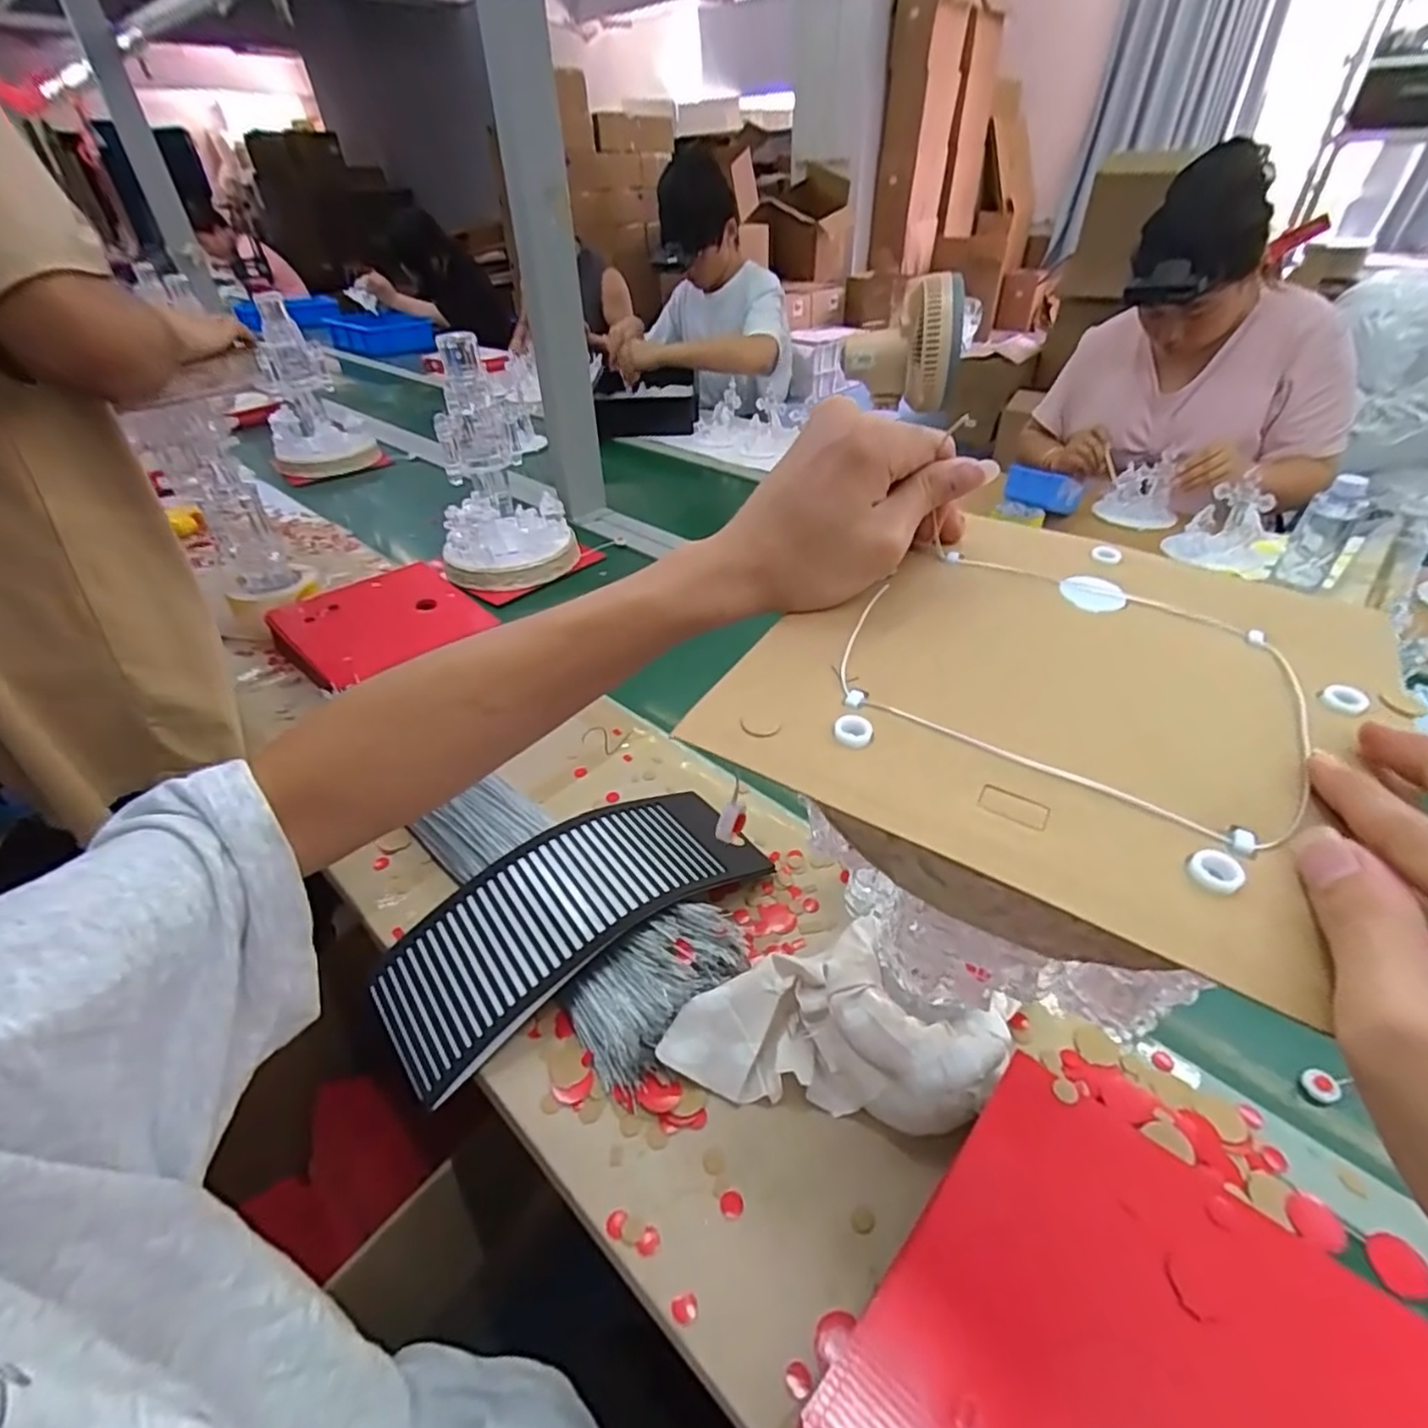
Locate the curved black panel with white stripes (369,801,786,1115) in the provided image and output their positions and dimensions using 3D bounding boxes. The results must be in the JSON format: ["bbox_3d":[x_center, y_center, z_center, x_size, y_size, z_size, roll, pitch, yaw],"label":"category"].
[{"bbox_3d":[-0.117,0.162,0.542,0.296,0.066,0.128,-27,45,-27],"label":"curved black panel with white stripes"}]

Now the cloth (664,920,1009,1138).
[{"bbox_3d":[0.078,0.212,0.459,0.212,0.062,0.103,-3,37,19],"label":"cloth"}]

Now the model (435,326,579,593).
[{"bbox_3d":[-0.344,-0.388,1.047,0.193,0.329,0.212,-10,40,-10],"label":"model"}]

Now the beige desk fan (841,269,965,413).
[{"bbox_3d":[0.351,-0.693,1.249,0.203,0.194,0.172,9,40,13],"label":"beige desk fan"}]

